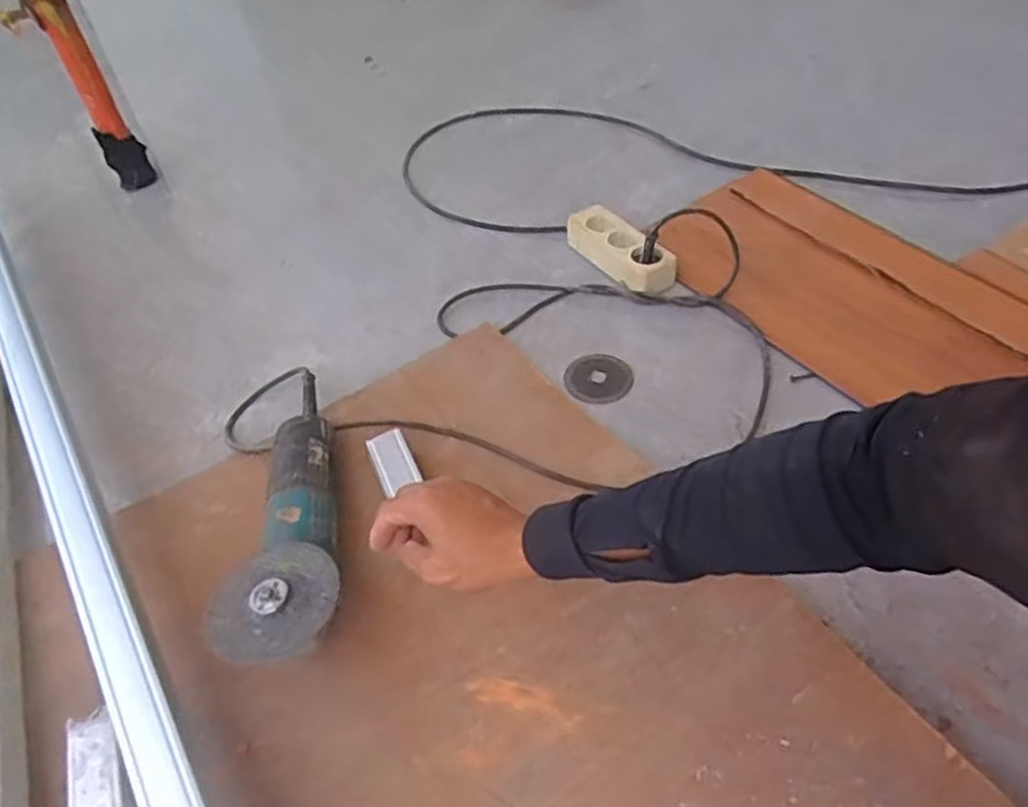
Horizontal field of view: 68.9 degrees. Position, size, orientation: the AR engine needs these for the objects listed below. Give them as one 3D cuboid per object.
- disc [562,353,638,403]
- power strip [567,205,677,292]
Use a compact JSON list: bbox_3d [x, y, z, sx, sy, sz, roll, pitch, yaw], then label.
[{"bbox_3d":[0.093,-0.026,0.818,0.074,0.006,0.070,-1,50,1],"label":"disc"},{"bbox_3d":[0.132,-0.191,0.936,0.064,0.045,0.165,-27,49,-18],"label":"power strip"}]

